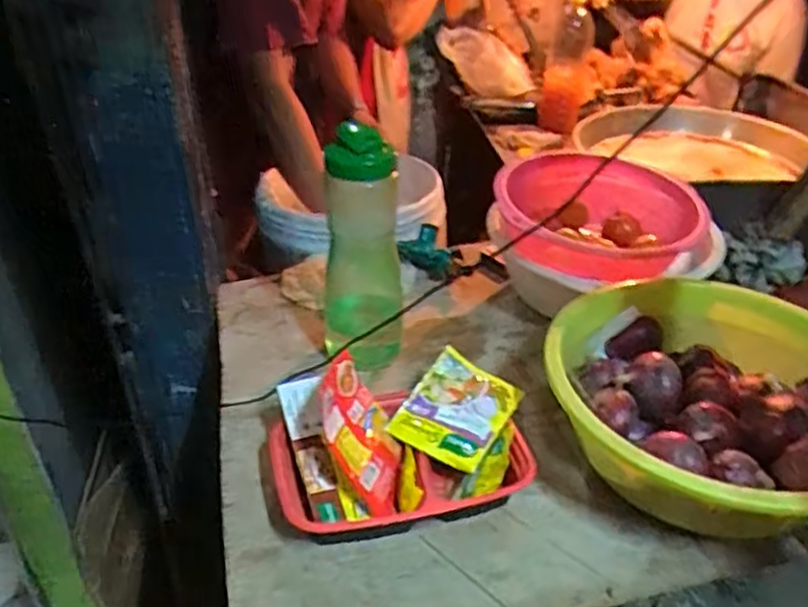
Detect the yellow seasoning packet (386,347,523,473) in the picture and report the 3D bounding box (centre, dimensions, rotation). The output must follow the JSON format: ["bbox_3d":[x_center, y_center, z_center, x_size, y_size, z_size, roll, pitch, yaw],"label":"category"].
[{"bbox_3d":[0.053,0.098,0.655,0.090,0.018,0.115,25,52,23],"label":"yellow seasoning packet"}]

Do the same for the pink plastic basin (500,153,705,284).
[{"bbox_3d":[0.248,-0.126,0.884,0.236,0.084,0.236,0,35,0],"label":"pink plastic basin"}]

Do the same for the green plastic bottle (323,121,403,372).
[{"bbox_3d":[-0.047,-0.055,0.747,0.086,0.251,0.090,-4,35,-5],"label":"green plastic bottle"}]

